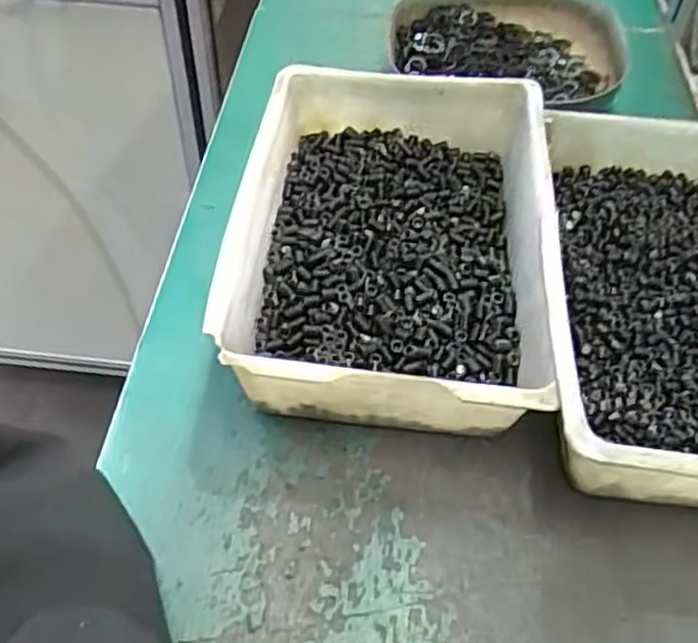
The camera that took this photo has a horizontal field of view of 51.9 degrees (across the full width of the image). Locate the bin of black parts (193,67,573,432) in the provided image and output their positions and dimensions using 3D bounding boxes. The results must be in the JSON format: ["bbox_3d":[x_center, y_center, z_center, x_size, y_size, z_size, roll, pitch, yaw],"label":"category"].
[{"bbox_3d":[0.020,-0.041,0.334,0.142,0.045,0.200,4,51,2],"label":"bin of black parts"}]

